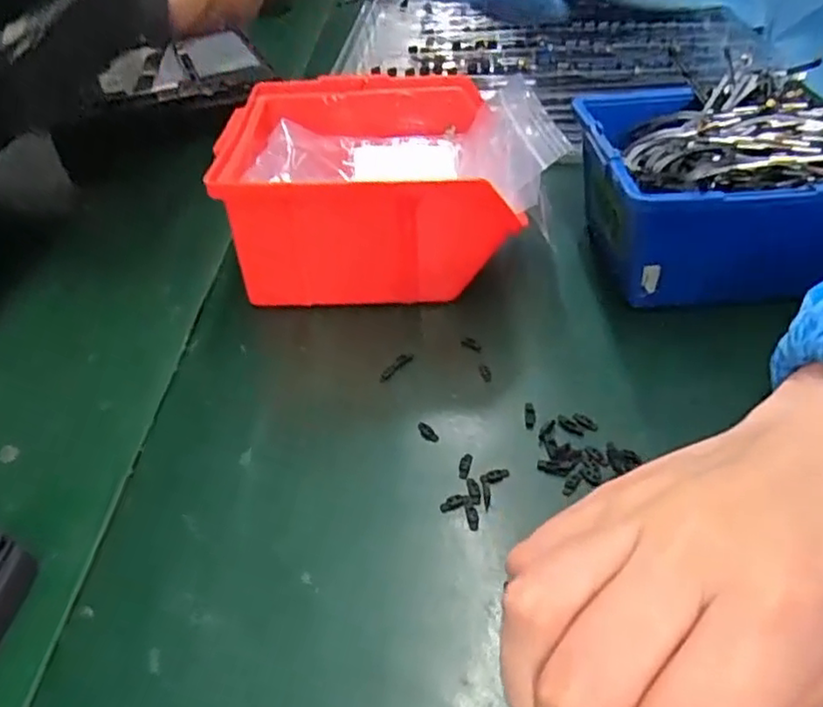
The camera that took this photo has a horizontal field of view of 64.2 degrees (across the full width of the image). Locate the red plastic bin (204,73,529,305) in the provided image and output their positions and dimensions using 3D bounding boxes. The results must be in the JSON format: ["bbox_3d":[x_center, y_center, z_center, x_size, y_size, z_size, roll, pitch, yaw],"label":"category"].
[{"bbox_3d":[-0.018,-0.087,0.328,0.130,0.062,0.123,-3,41,2],"label":"red plastic bin"}]

